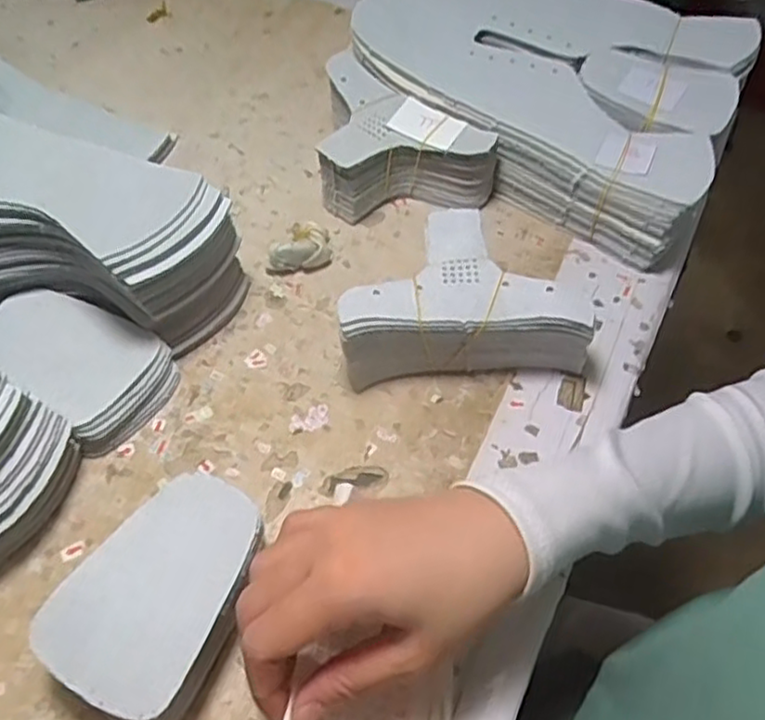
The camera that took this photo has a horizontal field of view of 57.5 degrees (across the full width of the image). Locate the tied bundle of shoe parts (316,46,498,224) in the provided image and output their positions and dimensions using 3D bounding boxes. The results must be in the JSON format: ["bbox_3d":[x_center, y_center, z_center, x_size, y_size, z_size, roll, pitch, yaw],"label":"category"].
[{"bbox_3d":[-0.001,-0.134,0.458,0.133,0.055,0.087,38,64,21],"label":"tied bundle of shoe parts"}]

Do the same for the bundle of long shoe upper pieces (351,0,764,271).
[{"bbox_3d":[0.117,-0.199,0.498,0.266,0.062,0.189,32,62,19],"label":"bundle of long shoe upper pieces"}]

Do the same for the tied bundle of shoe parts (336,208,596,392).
[{"bbox_3d":[0.043,-0.034,0.394,0.128,0.056,0.079,-2,57,-2],"label":"tied bundle of shoe parts"}]

